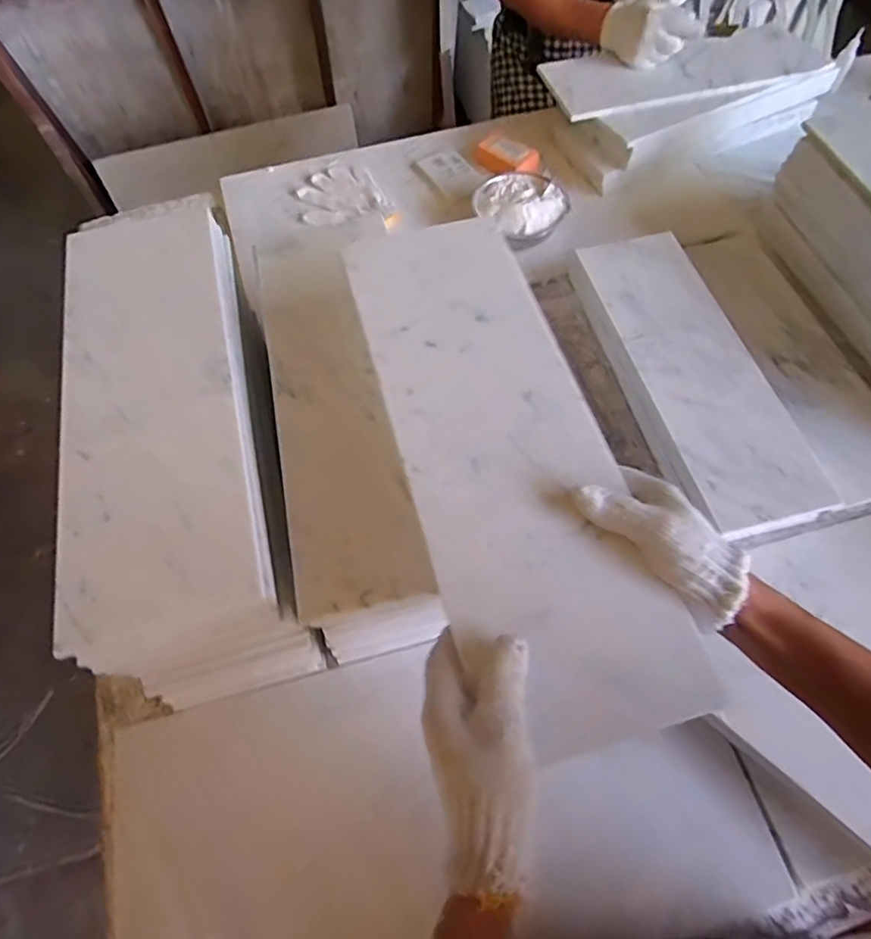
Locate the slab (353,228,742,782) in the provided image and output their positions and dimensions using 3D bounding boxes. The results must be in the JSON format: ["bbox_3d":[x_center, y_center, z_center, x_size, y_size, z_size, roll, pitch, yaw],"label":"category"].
[{"bbox_3d":[0.045,-0.035,0.429,0.149,0.013,0.449,-16,62,-5],"label":"slab"}]

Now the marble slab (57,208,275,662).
[{"bbox_3d":[-0.262,-0.074,0.518,0.157,0.029,0.452,-16,65,-5],"label":"marble slab"}]

